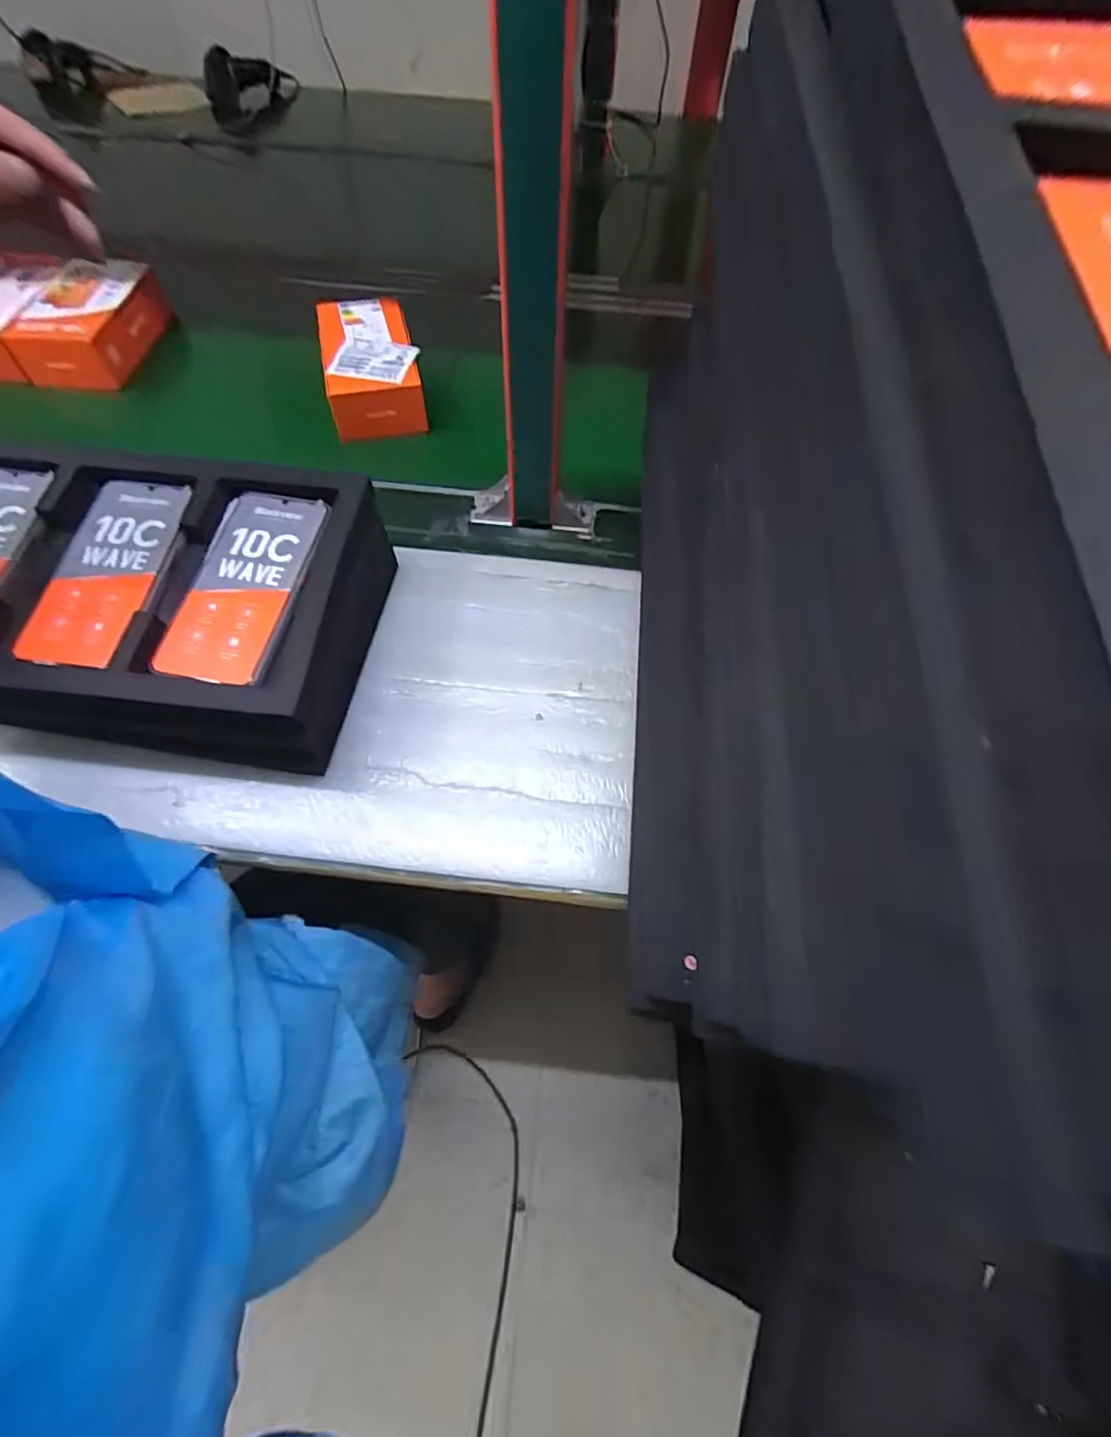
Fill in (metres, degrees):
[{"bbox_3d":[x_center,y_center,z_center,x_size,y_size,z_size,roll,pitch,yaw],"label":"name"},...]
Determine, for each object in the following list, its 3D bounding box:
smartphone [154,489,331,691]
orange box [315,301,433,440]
[{"bbox_3d":[-0.236,-0.104,0.441,0.079,0.007,0.171,6,58,2],"label":"smartphone"},{"bbox_3d":[-0.217,-0.416,0.677,0.102,0.056,0.197,-13,65,-7],"label":"orange box"}]

